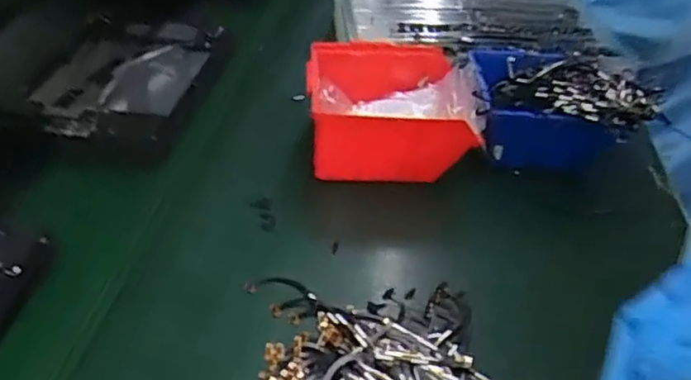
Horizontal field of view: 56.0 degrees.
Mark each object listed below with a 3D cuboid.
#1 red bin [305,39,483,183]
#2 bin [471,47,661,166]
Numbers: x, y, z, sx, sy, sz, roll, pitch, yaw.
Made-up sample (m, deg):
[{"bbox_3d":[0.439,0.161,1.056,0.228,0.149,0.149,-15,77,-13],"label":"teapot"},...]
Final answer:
[{"bbox_3d":[0.037,-0.069,0.551,0.136,0.060,0.127,-2,37,-6],"label":"red bin"},{"bbox_3d":[0.184,-0.072,0.563,0.148,0.060,0.135,6,37,4],"label":"bin"}]

